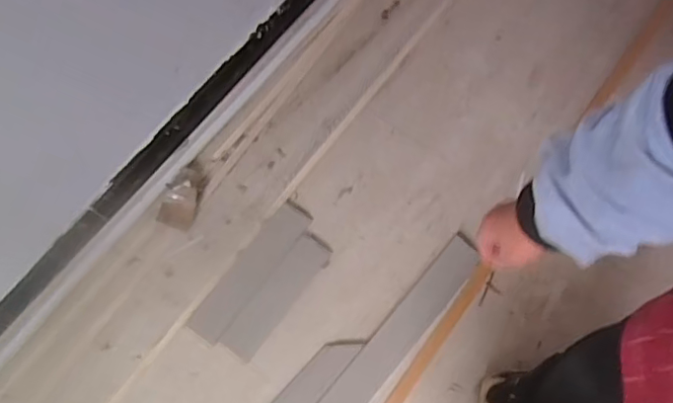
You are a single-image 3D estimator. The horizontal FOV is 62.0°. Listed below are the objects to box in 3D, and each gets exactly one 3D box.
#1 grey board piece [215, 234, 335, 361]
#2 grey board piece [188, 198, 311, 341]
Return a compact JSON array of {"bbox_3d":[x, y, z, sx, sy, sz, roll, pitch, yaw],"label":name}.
[{"bbox_3d":[-0.123,0.193,1.159,0.076,0.016,0.281,35,74,13],"label":"grey board piece"},{"bbox_3d":[-0.180,0.143,1.173,0.078,0.016,0.325,34,74,13],"label":"grey board piece"}]

